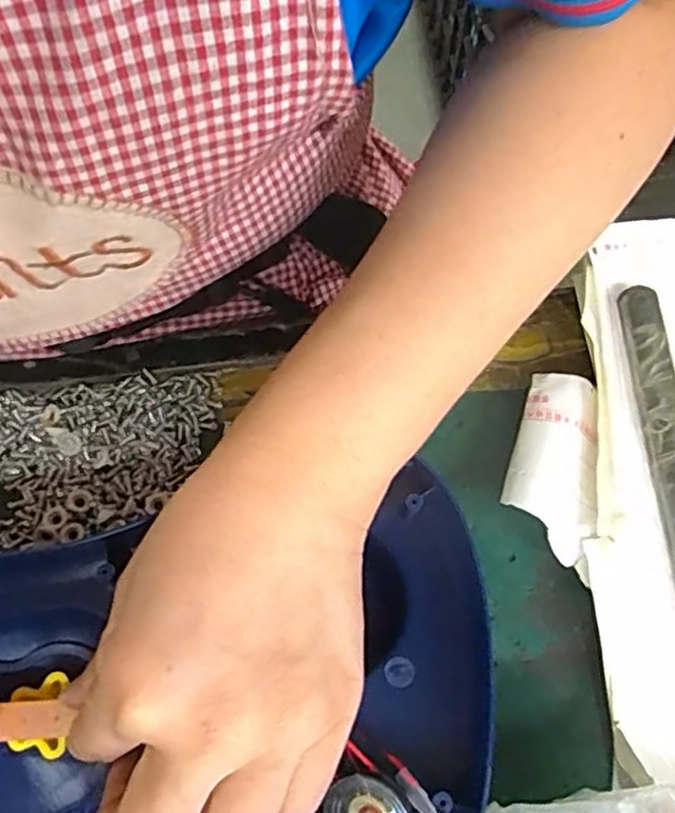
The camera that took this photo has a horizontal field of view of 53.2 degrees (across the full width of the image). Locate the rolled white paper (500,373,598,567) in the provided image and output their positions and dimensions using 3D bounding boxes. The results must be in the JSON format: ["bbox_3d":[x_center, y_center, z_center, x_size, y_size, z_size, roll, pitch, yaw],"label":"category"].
[{"bbox_3d":[0.090,0.023,0.274,0.037,0.016,0.070,17,71,7],"label":"rolled white paper"}]

